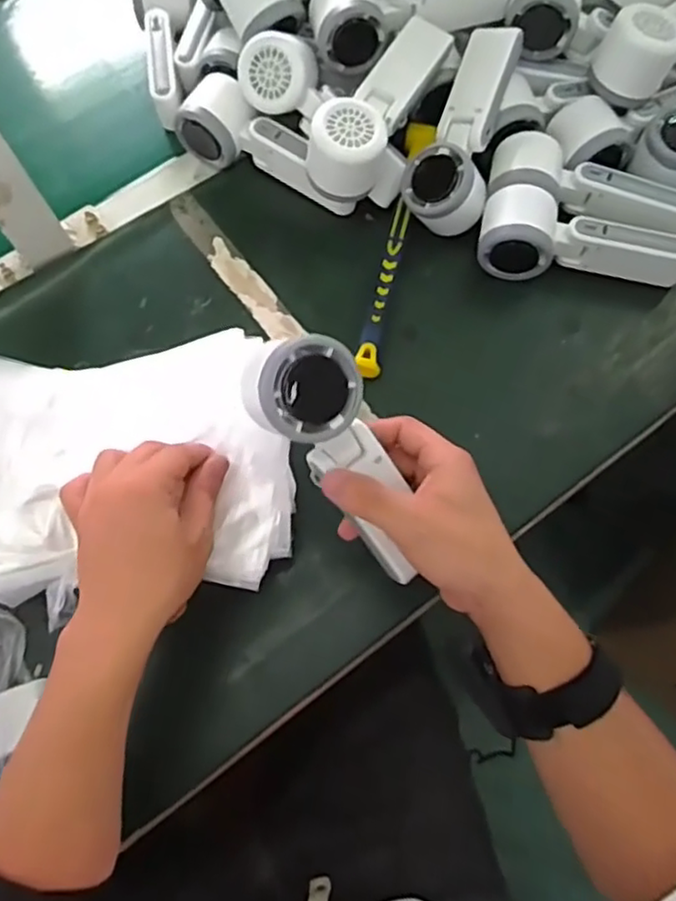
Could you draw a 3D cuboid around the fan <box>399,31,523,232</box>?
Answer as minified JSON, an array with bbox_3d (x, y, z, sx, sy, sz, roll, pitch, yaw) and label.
[{"bbox_3d":[0.103,-0.262,0.535,0.065,0.049,0.167,19,88,8],"label":"fan"}]

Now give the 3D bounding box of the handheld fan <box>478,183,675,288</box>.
[{"bbox_3d":[0.200,-0.172,0.533,0.166,0.047,0.067,6,71,4],"label":"handheld fan"}]

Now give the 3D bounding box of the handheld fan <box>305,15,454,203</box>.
[{"bbox_3d":[0.032,-0.275,0.525,0.054,0.048,0.164,26,74,10],"label":"handheld fan"}]

